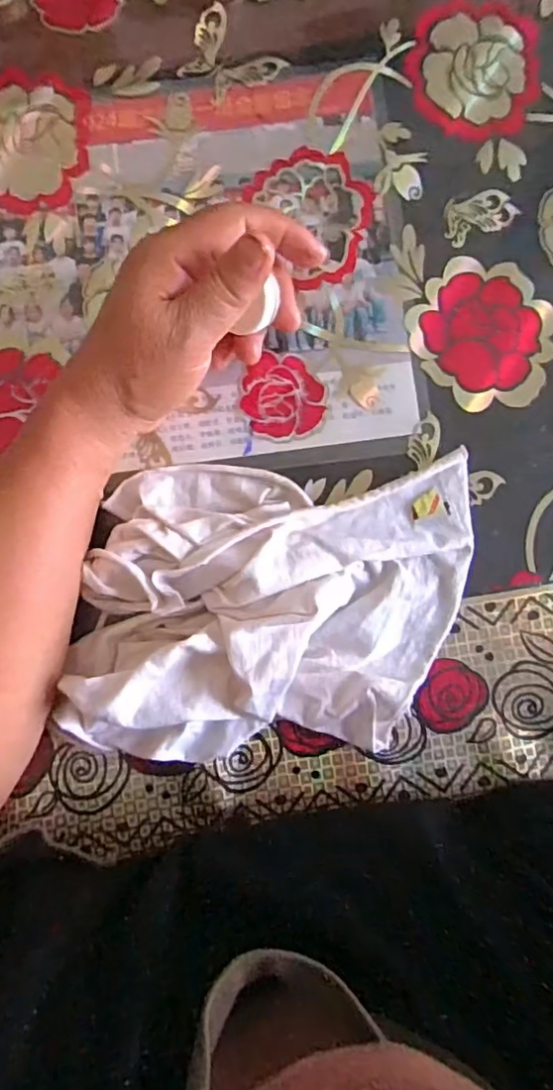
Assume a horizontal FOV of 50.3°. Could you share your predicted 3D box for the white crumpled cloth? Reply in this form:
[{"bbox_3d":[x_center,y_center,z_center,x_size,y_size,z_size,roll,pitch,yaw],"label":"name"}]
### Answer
[{"bbox_3d":[-0.003,0.030,0.282,0.199,0.043,0.142,1,87,0],"label":"white crumpled cloth"}]

